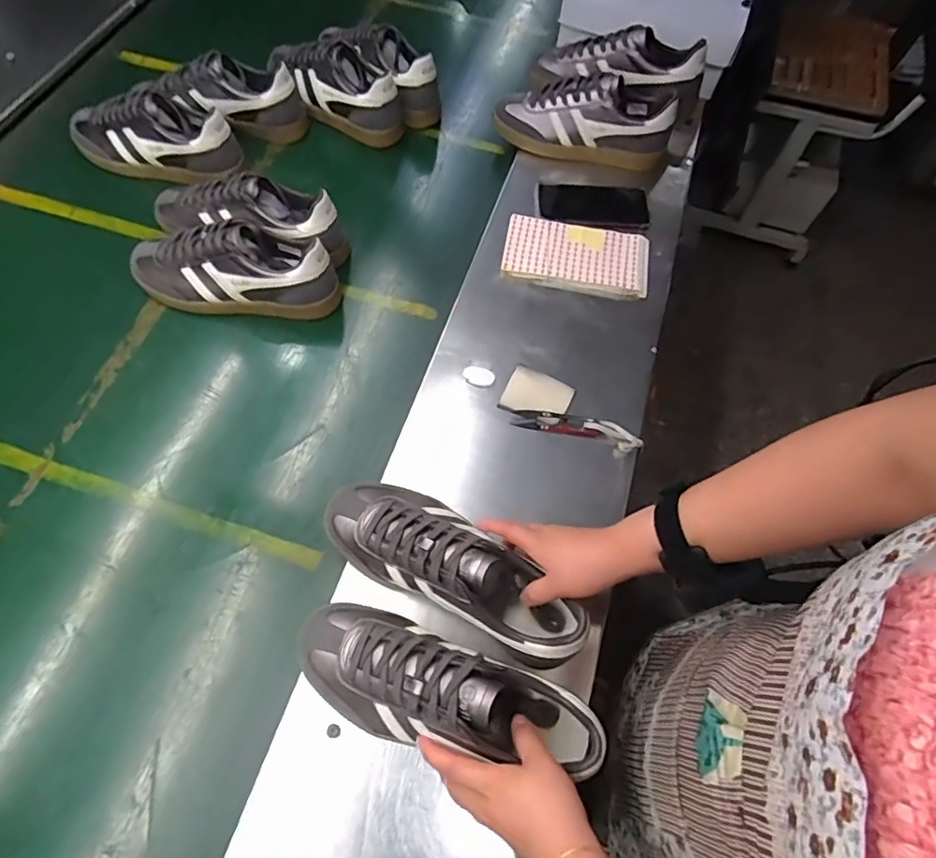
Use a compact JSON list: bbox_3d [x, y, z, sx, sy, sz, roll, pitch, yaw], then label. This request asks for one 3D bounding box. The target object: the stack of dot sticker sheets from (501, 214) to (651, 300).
[{"bbox_3d":[0.149,-0.239,0.749,0.195,0.024,0.102,10,63,6],"label":"stack of dot sticker sheets"}]

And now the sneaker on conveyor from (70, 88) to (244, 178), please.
[{"bbox_3d":[-0.465,-0.434,0.798,0.264,0.089,0.081,12,63,7],"label":"sneaker on conveyor"}]

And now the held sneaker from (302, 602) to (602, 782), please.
[{"bbox_3d":[-0.022,0.221,0.465,0.259,0.083,0.091,12,63,14],"label":"held sneaker"}]

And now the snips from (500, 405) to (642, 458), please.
[{"bbox_3d":[0.119,-0.003,0.634,0.160,0.009,0.030,15,64,8],"label":"snips"}]

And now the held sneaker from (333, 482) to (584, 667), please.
[{"bbox_3d":[-0.015,0.123,0.511,0.259,0.079,0.092,27,66,18],"label":"held sneaker"}]

